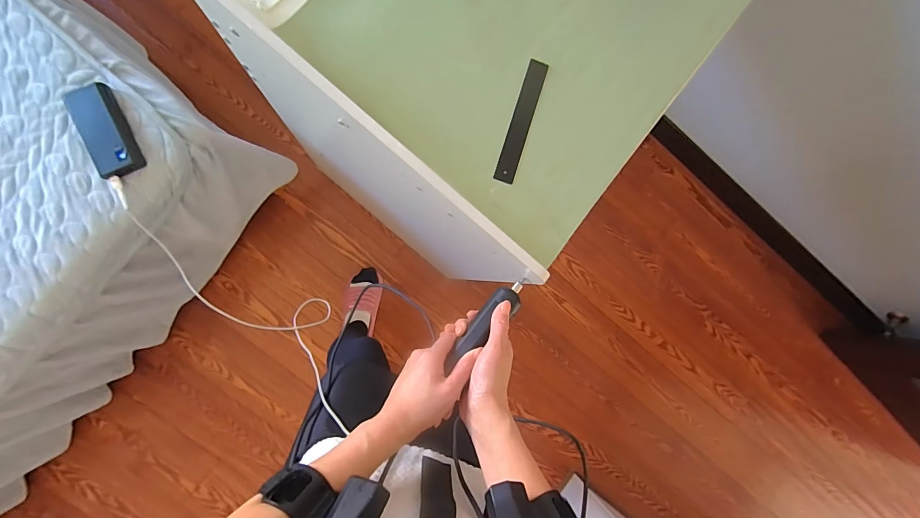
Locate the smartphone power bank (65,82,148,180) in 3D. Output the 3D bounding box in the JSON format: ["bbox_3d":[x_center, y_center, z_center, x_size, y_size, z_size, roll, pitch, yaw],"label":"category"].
[{"bbox_3d":[-0.577,-0.206,0.632,0.068,0.029,0.146,-23,91,-10],"label":"smartphone power bank"}]

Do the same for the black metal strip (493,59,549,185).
[{"bbox_3d":[0.074,-0.166,0.468,0.027,0.004,0.152,17,85,-8],"label":"black metal strip"}]

